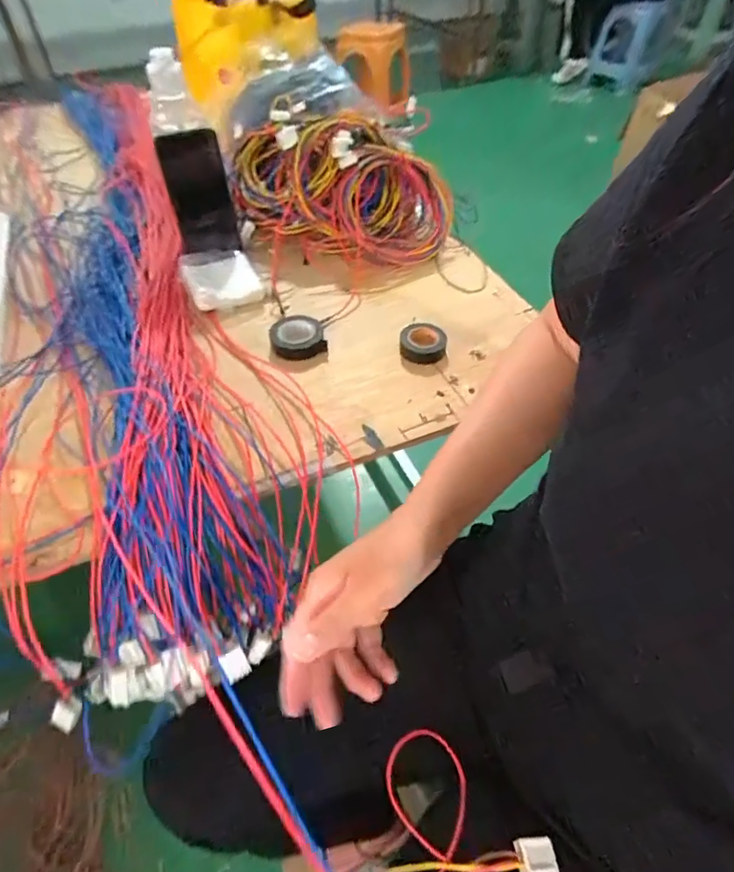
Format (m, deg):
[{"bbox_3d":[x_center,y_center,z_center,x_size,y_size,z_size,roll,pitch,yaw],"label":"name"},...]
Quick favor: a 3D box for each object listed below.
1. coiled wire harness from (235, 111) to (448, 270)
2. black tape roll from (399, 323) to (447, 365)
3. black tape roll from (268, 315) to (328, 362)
[{"bbox_3d":[-0.039,-0.360,0.728,0.318,0.119,0.189,12,51,10],"label":"coiled wire harness"},{"bbox_3d":[0.065,-0.107,0.593,0.052,0.023,0.052,0,50,0],"label":"black tape roll"},{"bbox_3d":[-0.082,-0.115,0.598,0.062,0.020,0.062,0,50,0],"label":"black tape roll"}]

